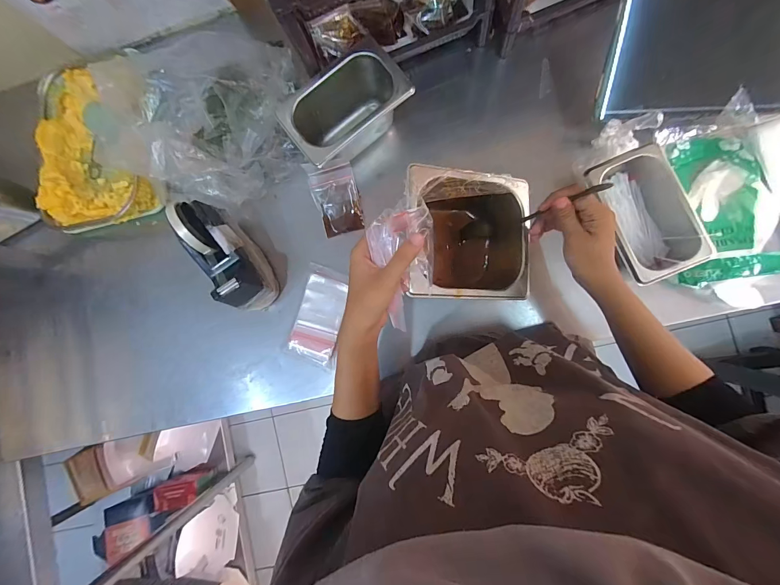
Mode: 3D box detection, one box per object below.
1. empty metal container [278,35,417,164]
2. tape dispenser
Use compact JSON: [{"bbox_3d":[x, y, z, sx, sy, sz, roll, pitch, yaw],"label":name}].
[{"bbox_3d":[-0.064,-0.272,0.507,0.173,0.076,0.108,-37,85,4],"label":"empty metal container"},{"bbox_3d":[-0.242,-0.056,0.515,0.053,0.145,0.167,-27,85,5],"label":"tape dispenser"}]

